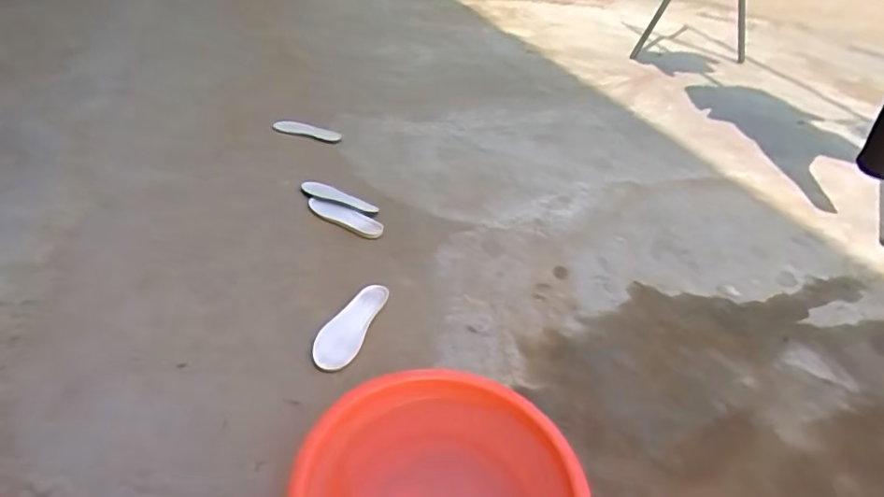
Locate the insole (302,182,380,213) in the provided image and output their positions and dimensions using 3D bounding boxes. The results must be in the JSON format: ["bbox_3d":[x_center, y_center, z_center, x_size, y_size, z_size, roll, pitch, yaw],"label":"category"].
[{"bbox_3d":[-0.261,-0.133,1.382,0.216,0.022,0.041,18,37,17],"label":"insole"}]

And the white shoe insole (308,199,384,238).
[{"bbox_3d":[-0.237,-0.080,1.317,0.220,0.013,0.070,26,40,25],"label":"white shoe insole"}]

